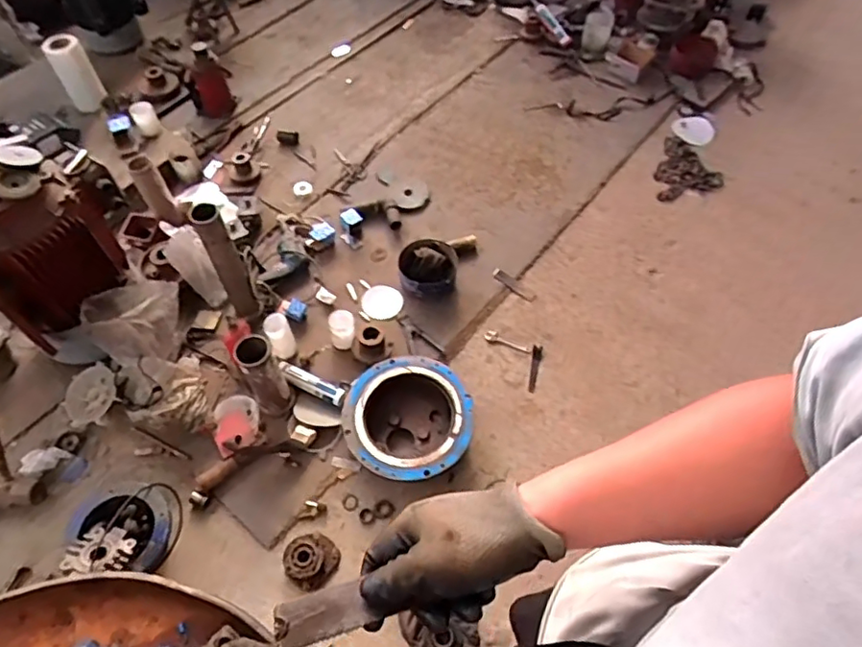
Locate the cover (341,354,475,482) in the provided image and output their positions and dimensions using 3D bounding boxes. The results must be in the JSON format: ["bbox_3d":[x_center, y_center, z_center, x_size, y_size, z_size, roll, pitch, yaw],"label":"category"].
[{"bbox_3d":[-0.066,0.273,1.690,0.373,0.131,0.378,19,51,15],"label":"cover"}]

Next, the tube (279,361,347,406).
[{"bbox_3d":[-0.366,0.185,1.822,0.239,0.058,0.058,26,60,16],"label":"tube"}]

